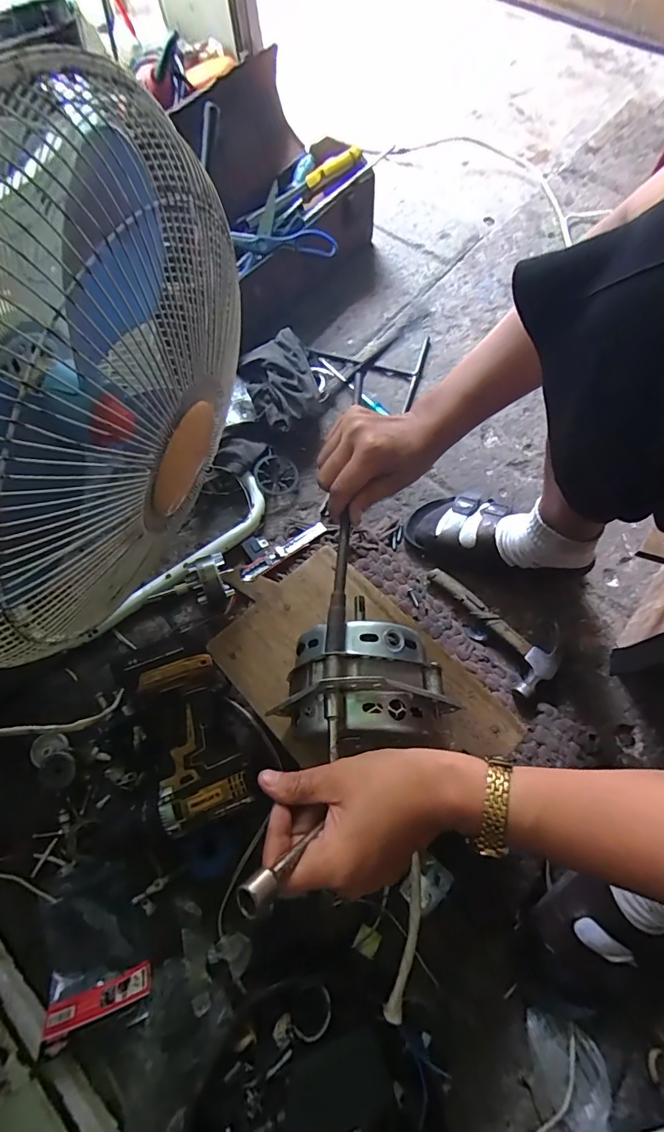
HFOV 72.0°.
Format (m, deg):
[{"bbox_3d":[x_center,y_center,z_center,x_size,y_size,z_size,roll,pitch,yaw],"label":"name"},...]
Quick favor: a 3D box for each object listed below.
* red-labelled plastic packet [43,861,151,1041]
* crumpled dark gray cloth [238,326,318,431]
[{"bbox_3d":[-0.260,0.407,0.498,0.102,0.035,0.127,-16,68,-4],"label":"red-labelled plastic packet"},{"bbox_3d":[-0.077,-0.299,0.739,0.124,0.060,0.160,-27,70,-8],"label":"crumpled dark gray cloth"}]

